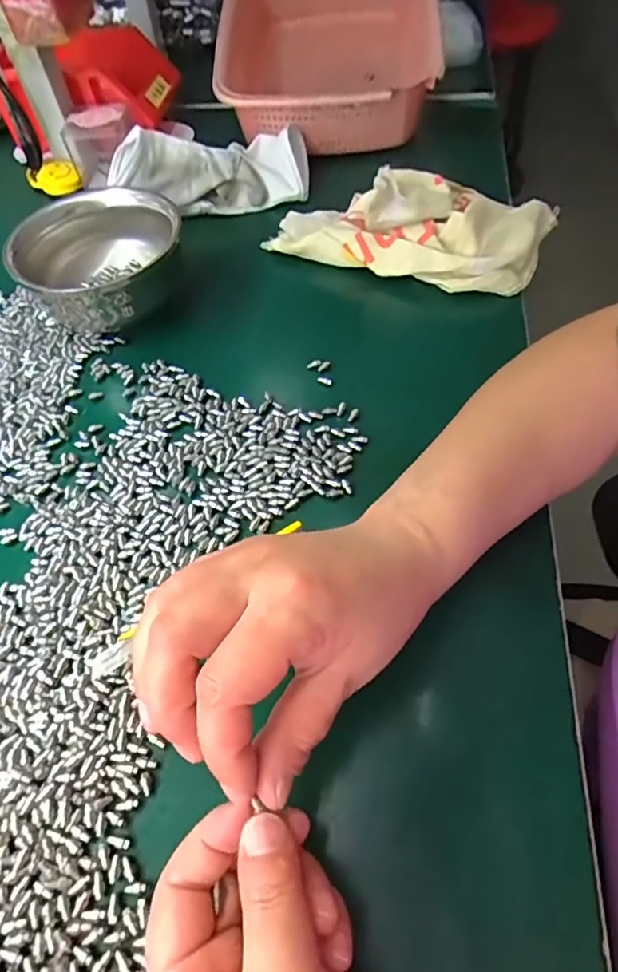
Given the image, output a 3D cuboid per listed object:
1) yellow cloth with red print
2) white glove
[{"bbox_3d":[0.078,-0.212,0.427,0.227,0.059,0.095,9,57,10],"label":"yellow cloth with red print"},{"bbox_3d":[-0.090,-0.297,0.495,0.186,0.053,0.074,-14,56,-5],"label":"white glove"}]

